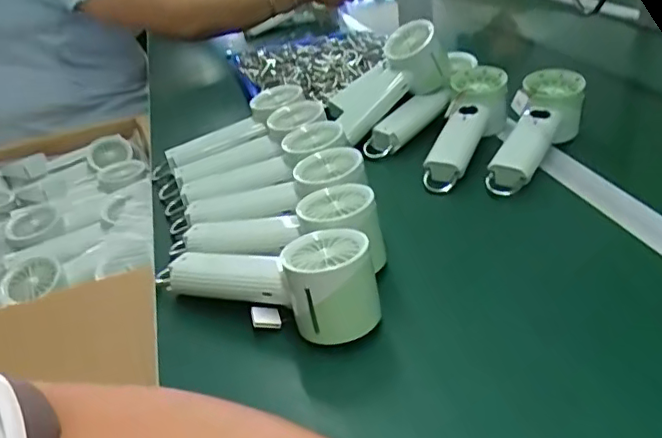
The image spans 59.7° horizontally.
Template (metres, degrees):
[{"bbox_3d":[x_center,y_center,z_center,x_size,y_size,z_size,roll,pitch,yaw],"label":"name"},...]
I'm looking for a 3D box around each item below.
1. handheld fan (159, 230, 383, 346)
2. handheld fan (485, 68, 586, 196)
[{"bbox_3d":[-0.052,0.035,0.435,0.191,0.057,0.062,12,37,29],"label":"handheld fan"},{"bbox_3d":[0.212,-0.089,0.604,0.064,0.049,0.195,16,53,33],"label":"handheld fan"}]

